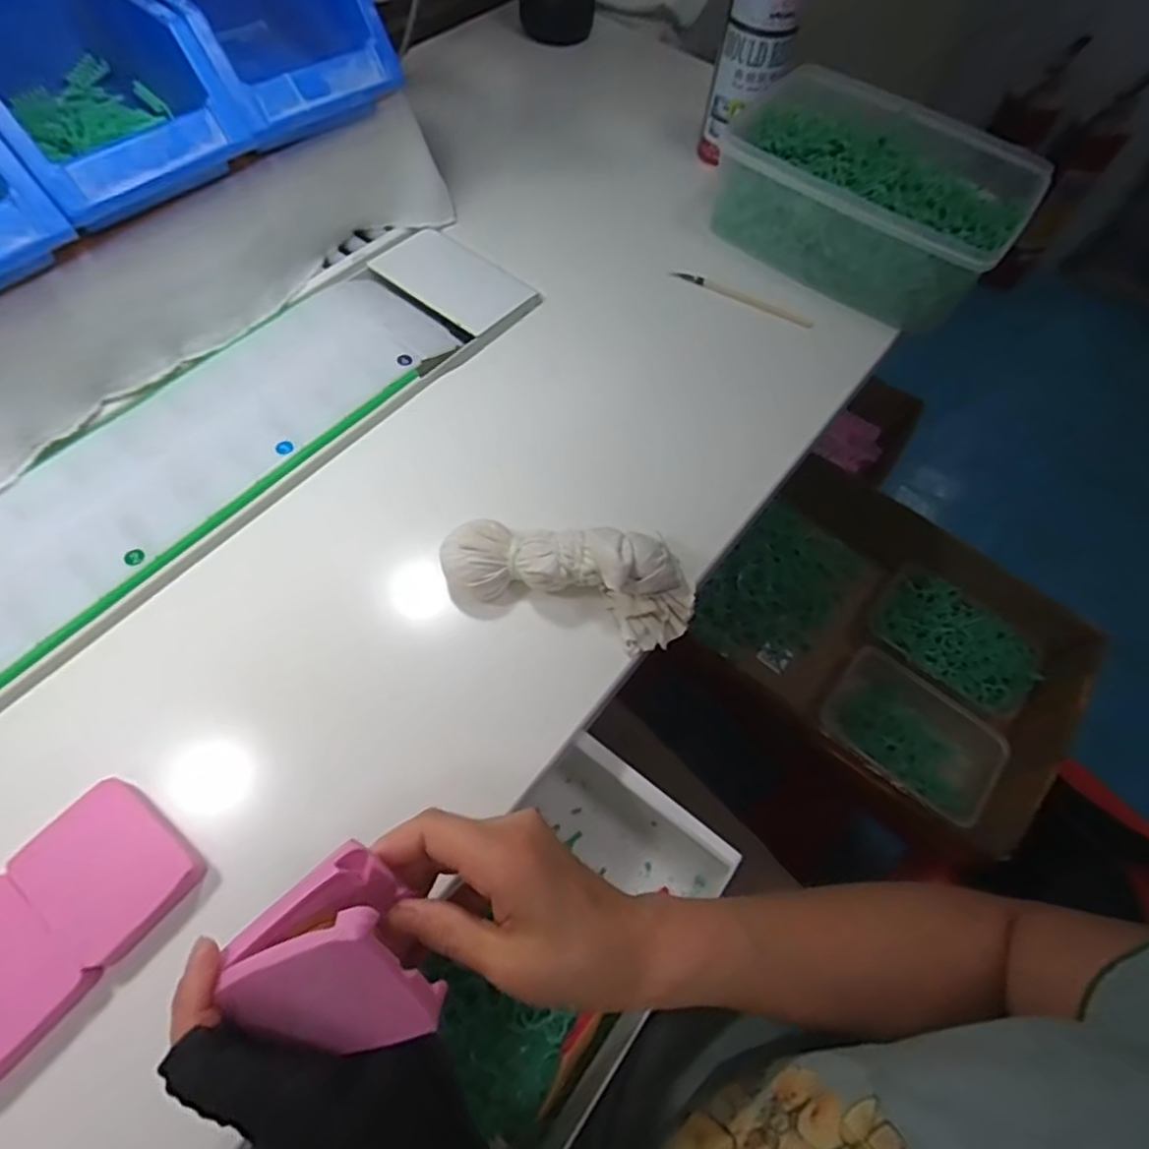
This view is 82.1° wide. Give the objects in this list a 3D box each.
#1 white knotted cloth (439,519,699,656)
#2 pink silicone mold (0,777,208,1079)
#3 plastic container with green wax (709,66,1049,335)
[{"bbox_3d":[-0.002,-0.002,0.411,0.158,0.049,0.062,17,62,4],"label":"white knotted cloth"},{"bbox_3d":[-0.248,0.165,0.316,0.075,0.018,0.117,37,65,14],"label":"pink silicone mold"},{"bbox_3d":[0.268,-0.345,0.598,0.247,0.074,0.205,37,65,14],"label":"plastic container with green wax"}]

